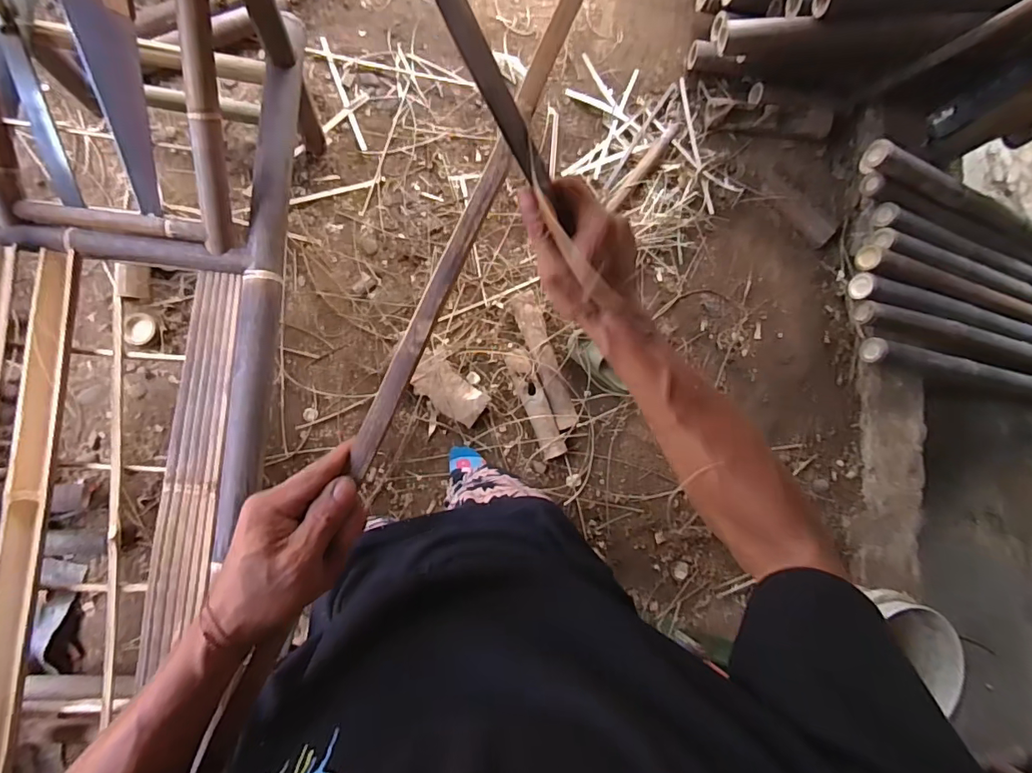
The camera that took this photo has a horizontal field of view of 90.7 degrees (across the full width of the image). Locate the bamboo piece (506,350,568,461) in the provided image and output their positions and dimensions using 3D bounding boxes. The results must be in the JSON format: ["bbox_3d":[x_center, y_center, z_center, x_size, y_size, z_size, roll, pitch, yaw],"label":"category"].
[{"bbox_3d":[0.058,0.049,1.431,0.067,0.036,0.316,-21,90,-10],"label":"bamboo piece"}]

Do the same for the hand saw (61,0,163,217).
[{"bbox_3d":[-0.677,-0.534,0.862,0.116,0.027,0.459,2,122,-9],"label":"hand saw"}]

